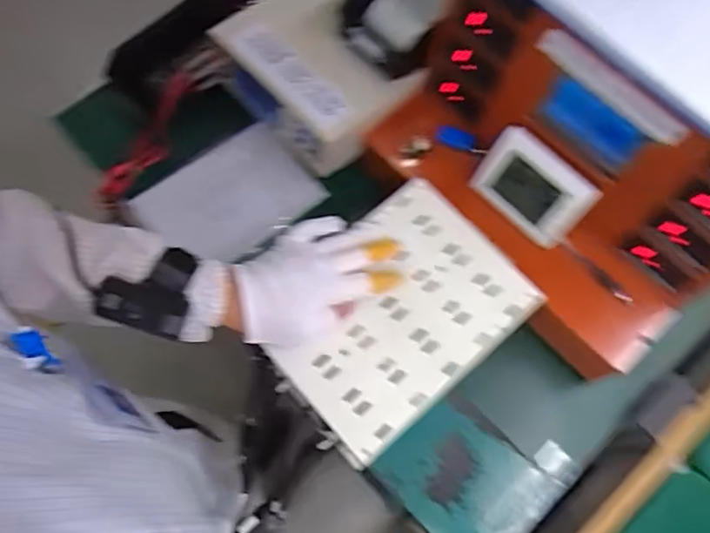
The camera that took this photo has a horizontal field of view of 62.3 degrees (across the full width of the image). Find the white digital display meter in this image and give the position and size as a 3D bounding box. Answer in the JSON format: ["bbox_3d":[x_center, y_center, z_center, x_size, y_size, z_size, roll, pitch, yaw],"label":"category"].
[{"bbox_3d":[0.196,-0.087,0.646,0.126,0.095,0.023,45,51,7],"label":"white digital display meter"}]

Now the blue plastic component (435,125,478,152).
[{"bbox_3d":[0.123,-0.157,0.715,0.050,0.010,0.021,16,72,6],"label":"blue plastic component"}]

